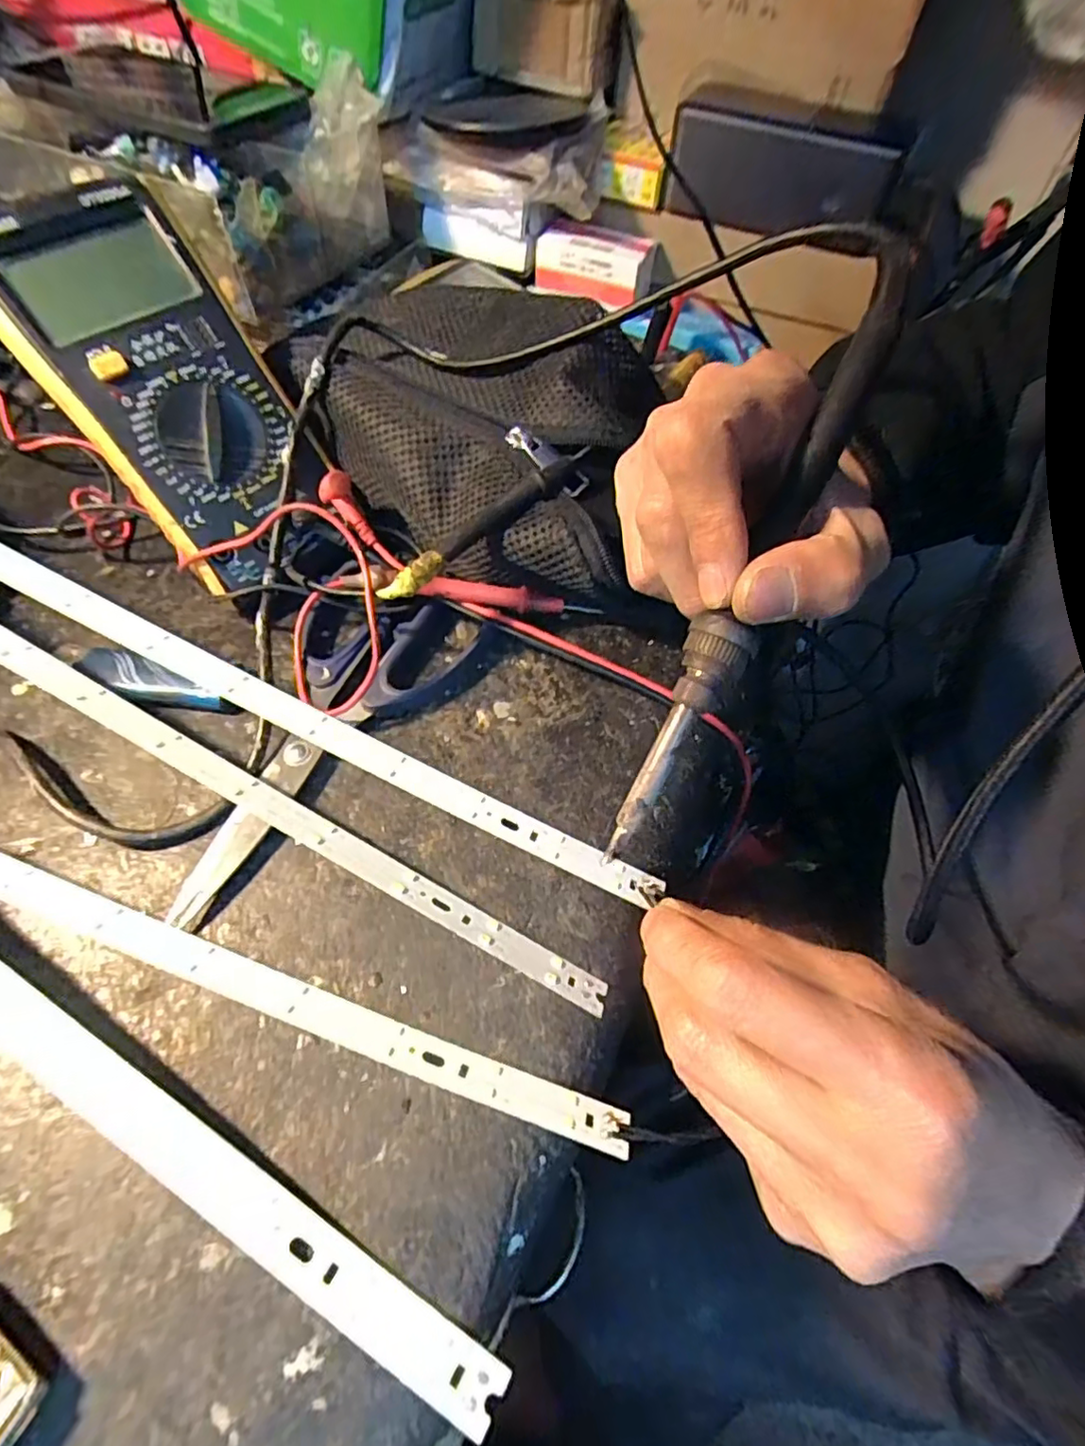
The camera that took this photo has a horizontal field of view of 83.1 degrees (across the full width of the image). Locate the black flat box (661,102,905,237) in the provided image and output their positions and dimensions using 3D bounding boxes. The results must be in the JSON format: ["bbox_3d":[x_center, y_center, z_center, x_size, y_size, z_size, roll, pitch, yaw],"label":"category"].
[{"bbox_3d":[0.134,-0.314,0.352,0.121,0.045,0.030,27,60,15],"label":"black flat box"}]

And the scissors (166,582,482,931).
[{"bbox_3d":[-0.079,0.006,0.251,0.080,0.015,0.158,7,57,3],"label":"scissors"}]

